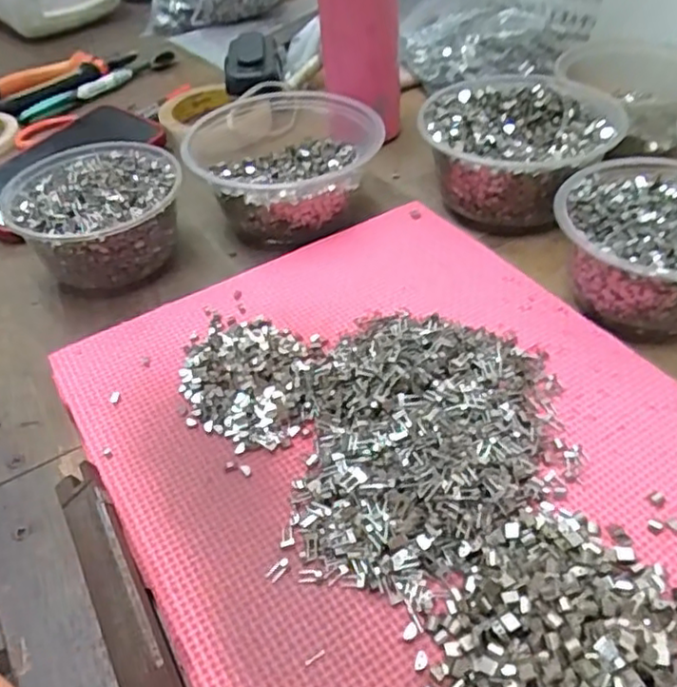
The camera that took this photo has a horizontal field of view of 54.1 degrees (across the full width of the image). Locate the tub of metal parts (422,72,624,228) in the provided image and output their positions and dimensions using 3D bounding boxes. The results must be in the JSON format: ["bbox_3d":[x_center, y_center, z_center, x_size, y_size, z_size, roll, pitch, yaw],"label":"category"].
[{"bbox_3d":[0.127,-0.141,0.476,0.129,0.055,0.127,-4,44,4],"label":"tub of metal parts"}]

